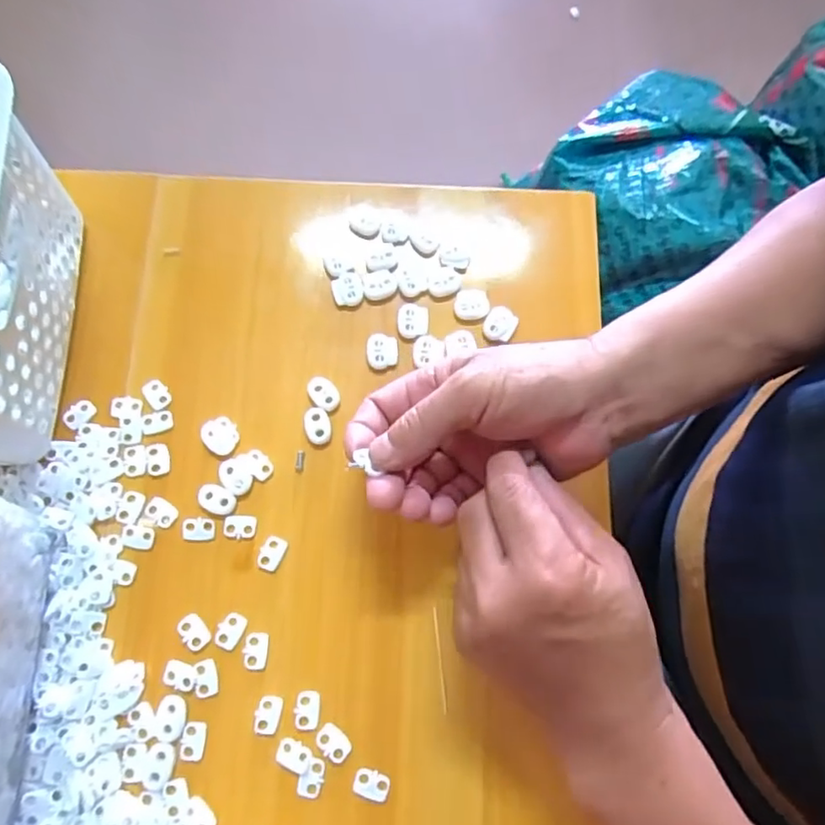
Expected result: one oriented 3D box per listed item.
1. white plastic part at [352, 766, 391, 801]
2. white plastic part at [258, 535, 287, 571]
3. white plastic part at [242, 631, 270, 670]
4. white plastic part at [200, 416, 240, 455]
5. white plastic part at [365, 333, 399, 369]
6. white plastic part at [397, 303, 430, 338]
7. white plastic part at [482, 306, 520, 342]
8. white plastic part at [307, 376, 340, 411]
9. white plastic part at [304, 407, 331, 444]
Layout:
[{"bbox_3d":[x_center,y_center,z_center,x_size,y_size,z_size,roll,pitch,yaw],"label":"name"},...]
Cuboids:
[{"bbox_3d":[-0.022,0.197,0.321,0.019,0.004,0.013,13,75,3],"label":"white plastic part"},{"bbox_3d":[-0.082,0.082,0.352,0.013,0.004,0.020,24,76,6],"label":"white plastic part"},{"bbox_3d":[-0.088,0.133,0.337,0.014,0.004,0.019,2,75,0],"label":"white plastic part"},{"bbox_3d":[-0.117,0.013,0.369,0.023,0.004,0.020,37,78,9],"label":"white plastic part"},{"bbox_3d":[-0.019,-0.039,0.384,0.020,0.005,0.023,-4,75,-1],"label":"white plastic part"},{"bbox_3d":[0.001,-0.060,0.388,0.020,0.004,0.023,-4,75,-1],"label":"white plastic part"},{"bbox_3d":[0.056,-0.056,0.386,0.019,0.004,0.021,25,76,6],"label":"white plastic part"},{"bbox_3d":[-0.055,-0.012,0.377,0.016,0.005,0.023,-37,78,-9],"label":"white plastic part"},{"bbox_3d":[-0.058,0.008,0.371,0.015,0.004,0.022,-18,76,-5],"label":"white plastic part"}]

